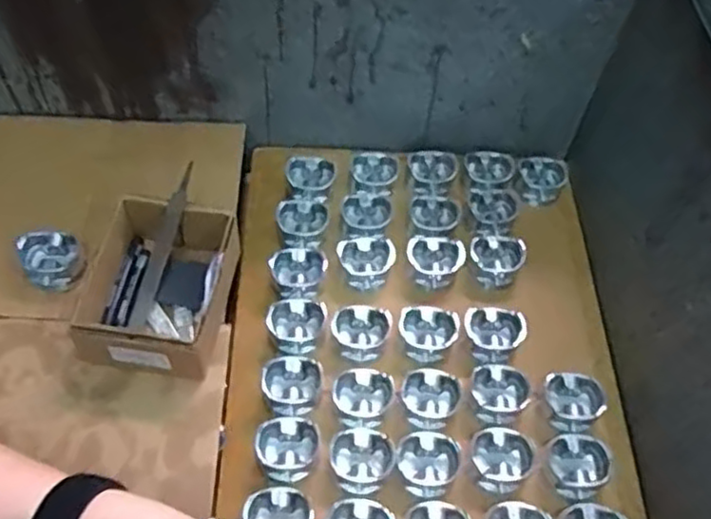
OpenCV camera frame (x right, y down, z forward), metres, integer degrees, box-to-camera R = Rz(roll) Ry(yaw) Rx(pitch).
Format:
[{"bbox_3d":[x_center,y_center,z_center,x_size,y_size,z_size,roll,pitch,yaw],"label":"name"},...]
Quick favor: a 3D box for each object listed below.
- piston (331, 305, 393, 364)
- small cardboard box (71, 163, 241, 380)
[{"bbox_3d":[0.011,0.090,0.914,0.079,0.045,0.075,-22,58,-15],"label":"piston"},{"bbox_3d":[-0.245,0.036,0.871,0.165,0.114,0.211,5,55,3],"label":"small cardboard box"}]

